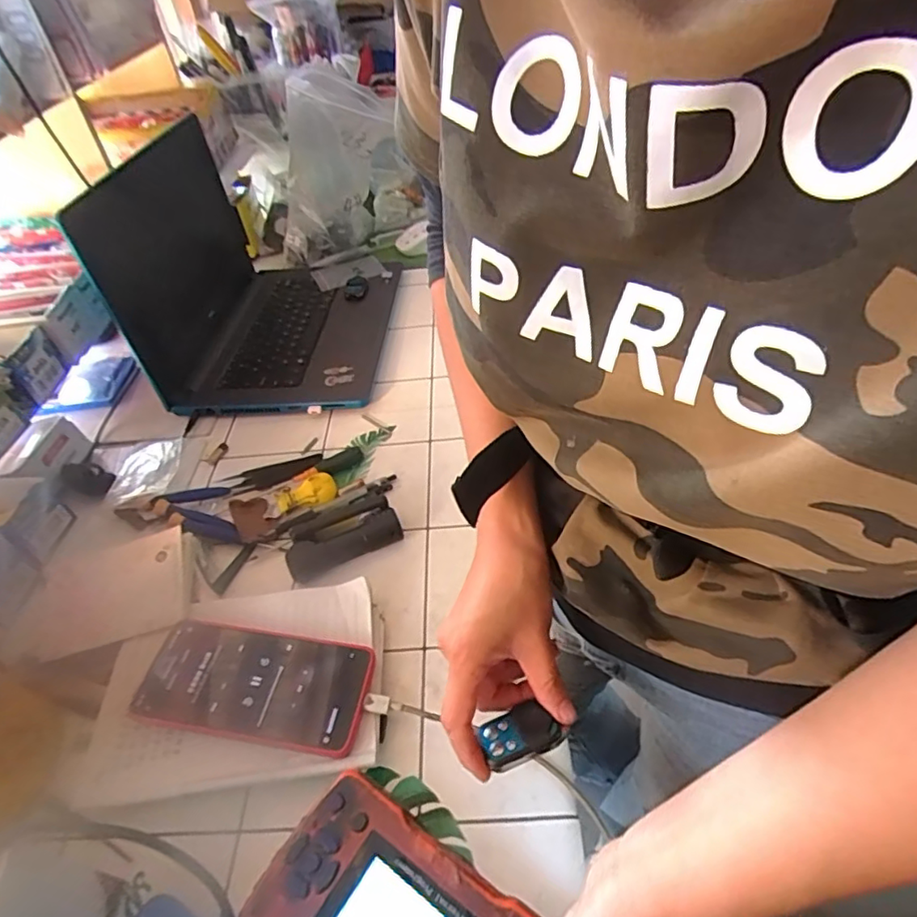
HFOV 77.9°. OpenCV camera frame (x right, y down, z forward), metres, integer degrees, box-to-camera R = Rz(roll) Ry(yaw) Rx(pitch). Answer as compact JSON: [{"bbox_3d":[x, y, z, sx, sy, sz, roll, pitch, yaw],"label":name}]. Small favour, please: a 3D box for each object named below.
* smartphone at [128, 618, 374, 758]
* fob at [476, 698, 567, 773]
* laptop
[{"bbox_3d":[-0.148,0.164,0.417,0.160,0.007,0.078,7,45,6],"label":"smartphone"},{"bbox_3d":[0.036,0.161,0.332,0.045,0.014,0.028,-20,46,-12],"label":"fob"},{"bbox_3d":[-0.242,-0.253,0.721,0.265,0.226,0.358,-2,45,4],"label":"laptop"}]

